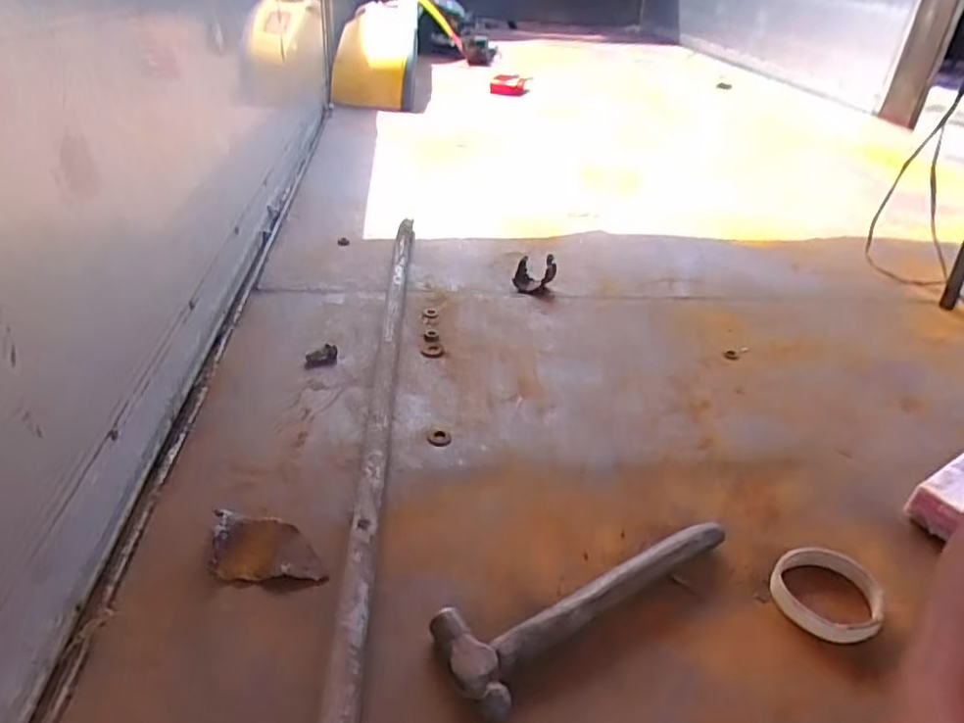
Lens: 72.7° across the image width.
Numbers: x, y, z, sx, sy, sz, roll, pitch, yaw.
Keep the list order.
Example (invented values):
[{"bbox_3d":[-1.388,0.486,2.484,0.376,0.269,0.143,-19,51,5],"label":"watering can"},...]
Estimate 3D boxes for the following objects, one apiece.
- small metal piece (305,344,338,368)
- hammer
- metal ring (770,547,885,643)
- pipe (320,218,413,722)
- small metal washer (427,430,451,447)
[{"bbox_3d":[-0.205,-0.007,0.835,0.040,0.015,0.034,-3,31,-12],"label":"small metal piece"},{"bbox_3d":[0.090,0.194,0.559,0.281,0.026,0.083,-19,40,-33],"label":"hammer"},{"bbox_3d":[0.301,0.200,0.573,0.085,0.021,0.084,4,32,-2],"label":"metal ring"},{"bbox_3d":[-0.119,-0.015,0.843,0.027,0.033,0.924,2,32,-5],"label":"pipe"},{"bbox_3d":[-0.047,0.085,0.722,0.026,0.004,0.026,4,30,-2],"label":"small metal washer"}]

